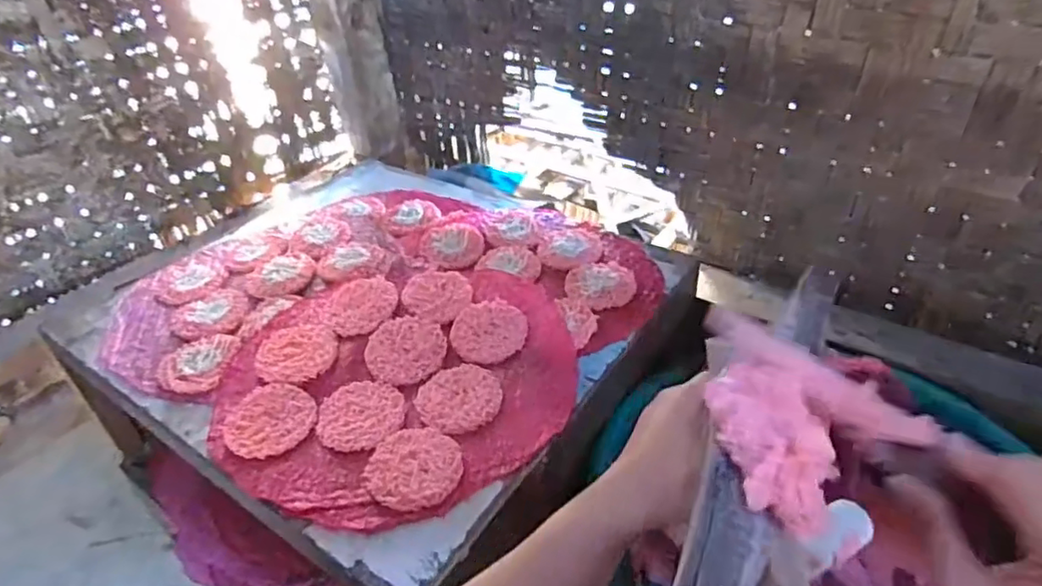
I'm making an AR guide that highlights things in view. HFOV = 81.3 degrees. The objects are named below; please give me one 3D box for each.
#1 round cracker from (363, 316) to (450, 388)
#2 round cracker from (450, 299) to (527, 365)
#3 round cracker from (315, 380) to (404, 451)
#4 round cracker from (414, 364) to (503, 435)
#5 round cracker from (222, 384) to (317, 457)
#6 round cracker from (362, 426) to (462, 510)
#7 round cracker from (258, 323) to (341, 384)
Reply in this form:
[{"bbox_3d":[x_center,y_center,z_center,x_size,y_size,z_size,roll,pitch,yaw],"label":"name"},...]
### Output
[{"bbox_3d":[-0.119,0.056,0.625,0.078,0.007,0.080,0,42,0],"label":"round cracker"},{"bbox_3d":[-0.034,0.040,0.647,0.076,0.005,0.084,-17,45,-18],"label":"round cracker"},{"bbox_3d":[-0.149,0.112,0.570,0.077,0.004,0.084,0,42,0],"label":"round cracker"},{"bbox_3d":[-0.059,0.098,0.577,0.078,0.009,0.076,0,42,0],"label":"round cracker"},{"bbox_3d":[-0.235,0.117,0.567,0.078,0.005,0.080,0,42,0],"label":"round cracker"},{"bbox_3d":[-0.091,0.148,0.520,0.080,0.011,0.082,0,42,0],"label":"round cracker"},{"bbox_3d":[-0.237,0.061,0.634,0.092,0.008,0.080,18,45,18],"label":"round cracker"}]

